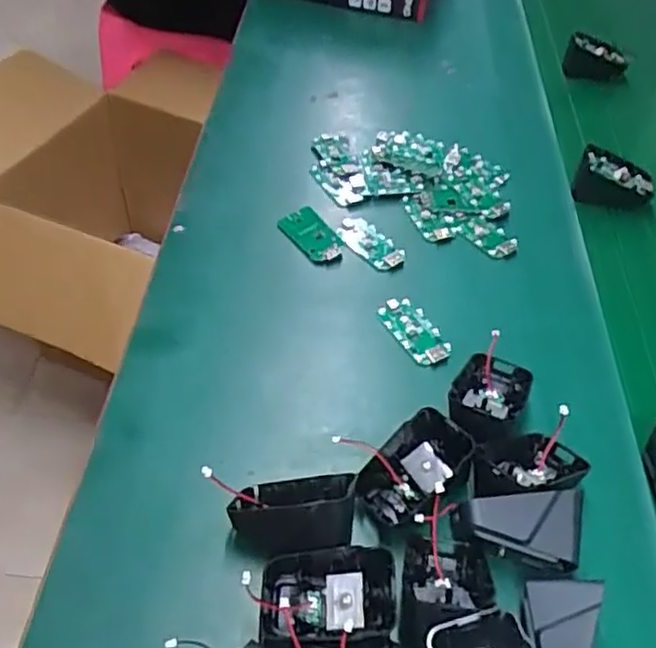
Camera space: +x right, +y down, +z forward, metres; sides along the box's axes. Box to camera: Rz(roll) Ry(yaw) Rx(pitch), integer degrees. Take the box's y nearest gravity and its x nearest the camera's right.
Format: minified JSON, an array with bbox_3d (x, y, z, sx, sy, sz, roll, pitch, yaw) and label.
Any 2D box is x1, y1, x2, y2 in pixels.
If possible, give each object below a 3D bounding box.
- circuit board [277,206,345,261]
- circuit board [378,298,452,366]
[{"bbox_3d":[-0.013,-0.073,0.568,0.035,0.012,0.059,-30,56,-26],"label":"circuit board"},{"bbox_3d":[0.064,0.005,0.501,0.030,0.008,0.064,-23,53,-22],"label":"circuit board"}]

